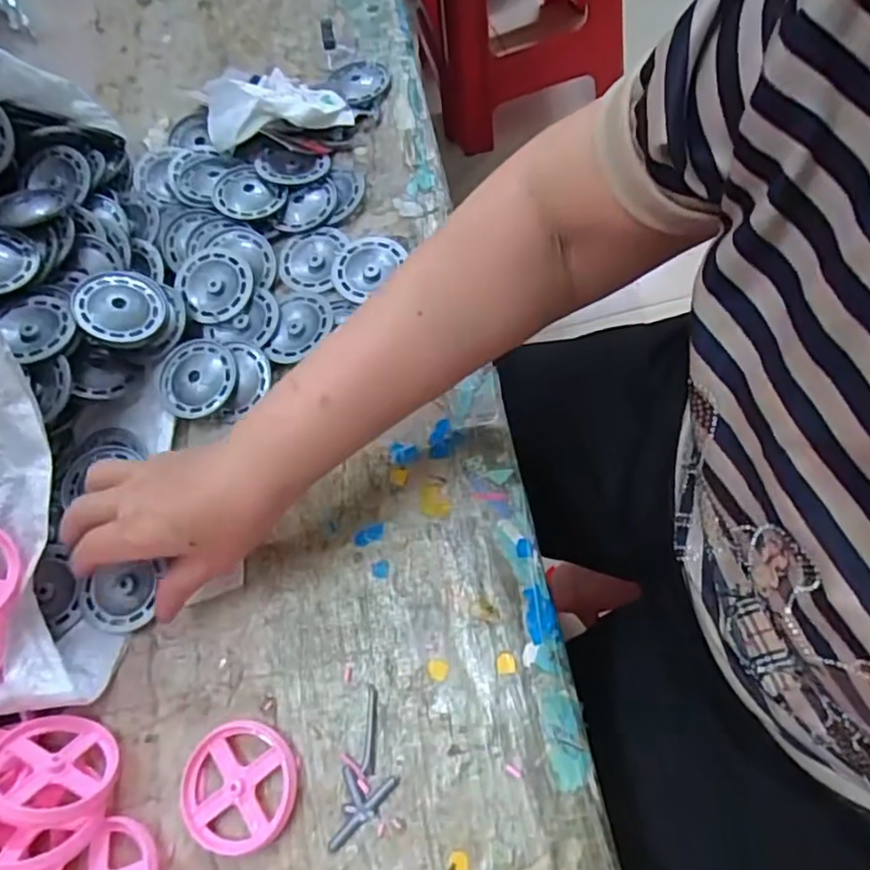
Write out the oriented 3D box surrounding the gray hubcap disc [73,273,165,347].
[{"bbox_3d":[-0.219,-0.089,0.443,0.056,0.009,0.056,3,64,-26],"label":"gray hubcap disc"}]

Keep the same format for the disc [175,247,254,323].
[{"bbox_3d":[-0.162,-0.112,0.467,0.054,0.007,0.056,-4,67,9],"label":"disc"}]

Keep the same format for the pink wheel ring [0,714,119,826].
[{"bbox_3d":[-0.209,0.183,0.350,0.061,0.007,0.062,20,20,-8],"label":"pink wheel ring"}]

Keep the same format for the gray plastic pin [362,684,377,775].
[{"bbox_3d":[-0.037,0.165,0.357,0.007,0.004,0.045,-3,67,9],"label":"gray plastic pin"}]

